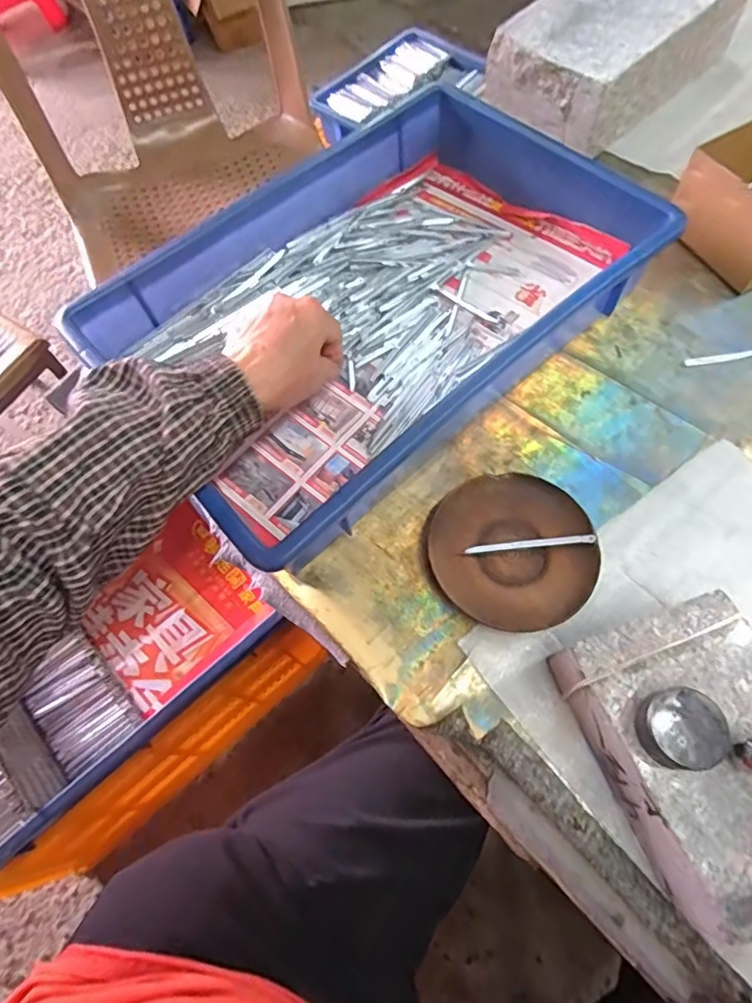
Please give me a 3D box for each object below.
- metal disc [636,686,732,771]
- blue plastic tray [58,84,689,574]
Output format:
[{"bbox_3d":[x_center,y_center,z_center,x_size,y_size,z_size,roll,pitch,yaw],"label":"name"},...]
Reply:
[{"bbox_3d":[0.155,0.116,0.280,0.035,0.027,0.036,-24,68,-7],"label":"metal disc"},{"bbox_3d":[0.002,-0.170,0.456,0.419,0.078,0.276,-40,71,-13],"label":"blue plastic tray"}]

